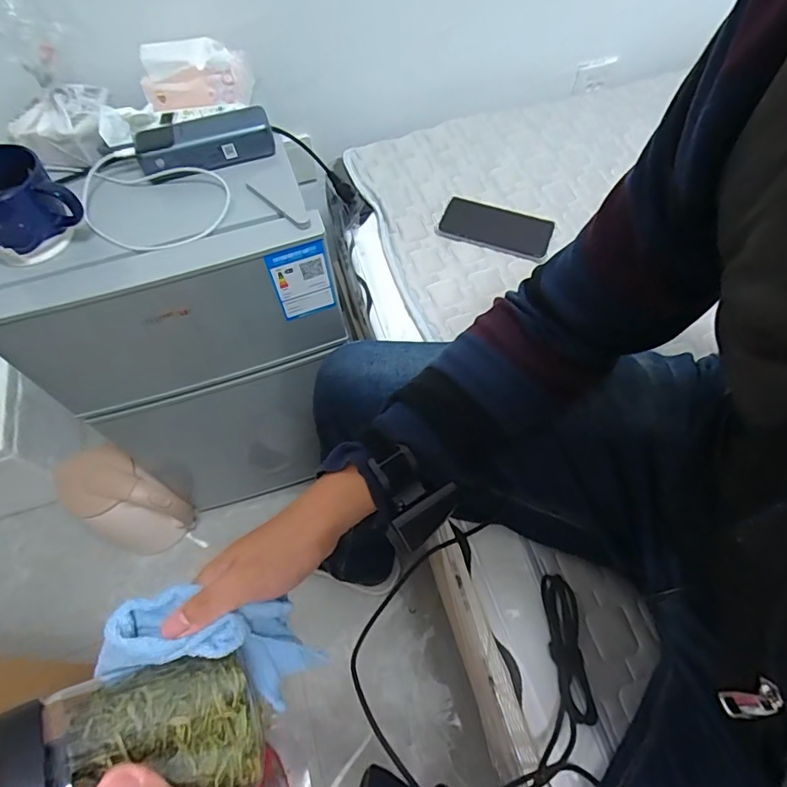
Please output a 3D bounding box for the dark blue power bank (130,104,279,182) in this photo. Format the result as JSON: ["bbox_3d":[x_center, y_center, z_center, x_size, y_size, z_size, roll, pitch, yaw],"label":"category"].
[{"bbox_3d":[-0.224,-0.300,0.578,0.156,0.039,0.062,-20,61,-9],"label":"dark blue power bank"}]

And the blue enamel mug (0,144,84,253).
[{"bbox_3d":[-0.399,-0.192,0.507,0.116,0.082,0.100,38,69,22],"label":"blue enamel mug"}]

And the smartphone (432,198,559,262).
[{"bbox_3d":[0.150,-0.244,0.706,0.158,0.011,0.082,18,62,13],"label":"smartphone"}]

